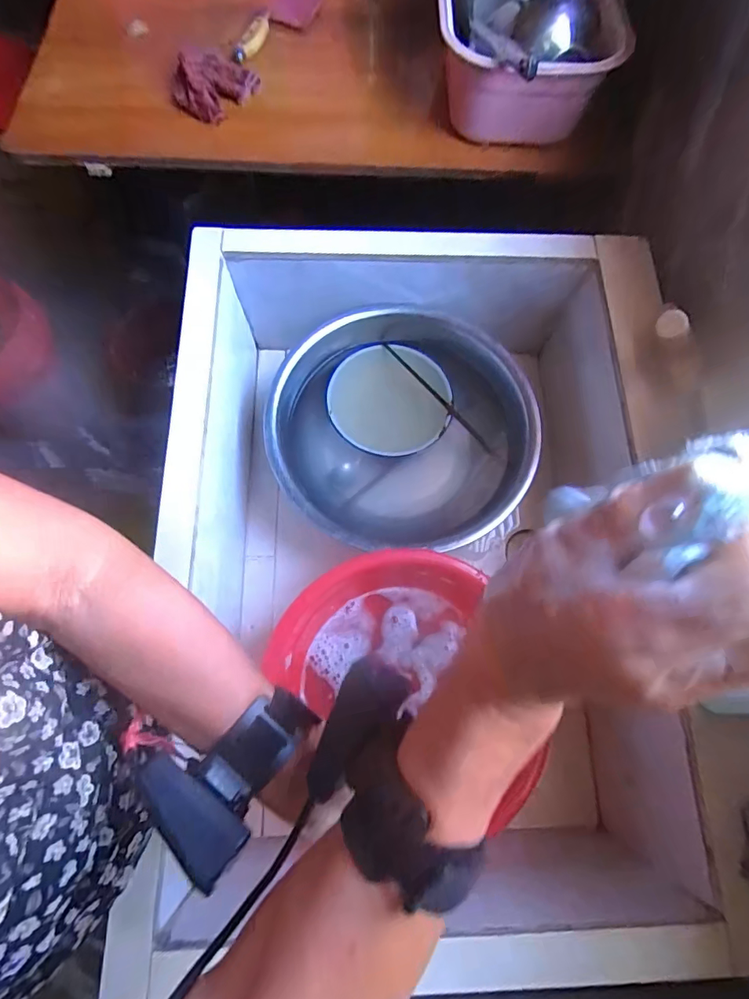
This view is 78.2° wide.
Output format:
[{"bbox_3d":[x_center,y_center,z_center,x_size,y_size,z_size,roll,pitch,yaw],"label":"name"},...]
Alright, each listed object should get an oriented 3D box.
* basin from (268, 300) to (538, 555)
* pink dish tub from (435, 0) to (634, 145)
[{"bbox_3d":[0.042,-0.097,0.652,0.348,0.140,0.311,-1,74,-2],"label":"basin"},{"bbox_3d":[0.195,-0.609,0.622,0.208,0.149,0.241,-1,74,-1],"label":"pink dish tub"}]

